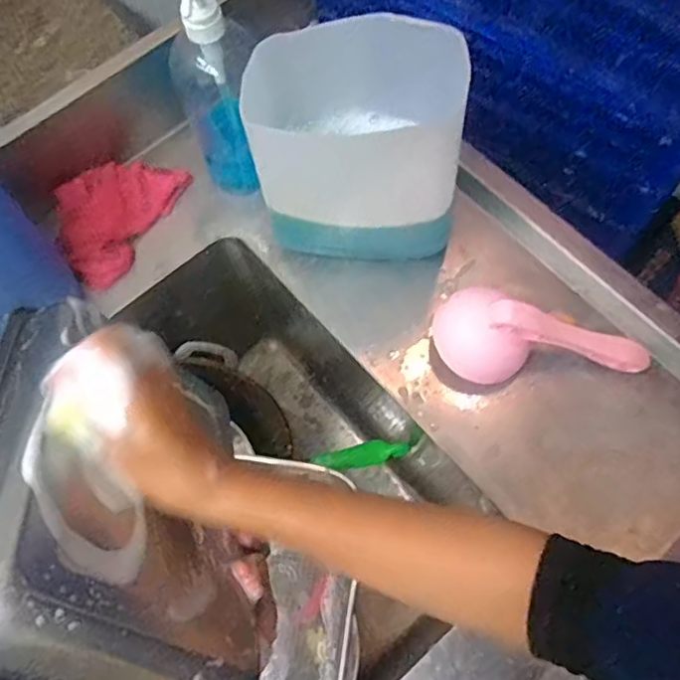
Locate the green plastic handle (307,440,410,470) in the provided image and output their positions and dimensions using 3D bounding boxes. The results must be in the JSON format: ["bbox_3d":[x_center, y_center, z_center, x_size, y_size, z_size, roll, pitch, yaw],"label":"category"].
[{"bbox_3d":[0.026,0.141,0.775,0.116,0.029,0.031,-11,67,-1],"label":"green plastic handle"}]

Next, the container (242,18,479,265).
[{"bbox_3d":[0.014,-0.175,0.612,0.181,0.217,0.130,-2,67,3],"label":"container"}]

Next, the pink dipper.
[{"bbox_3d":[0.192,0.009,0.602,0.206,0.066,0.074,13,69,9],"label":"pink dipper"}]

